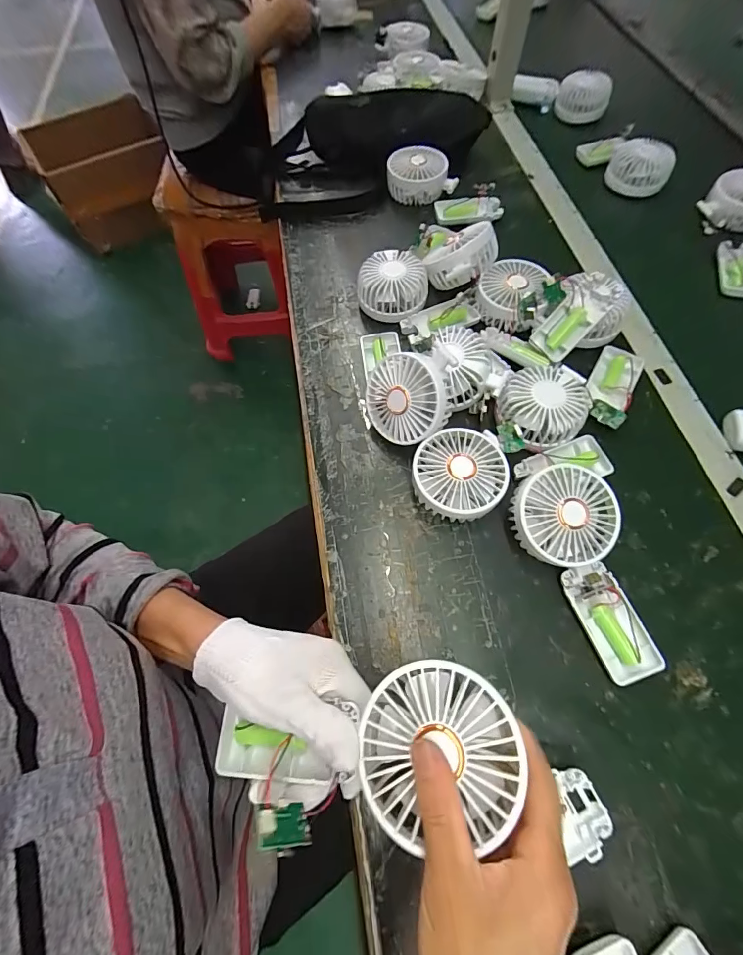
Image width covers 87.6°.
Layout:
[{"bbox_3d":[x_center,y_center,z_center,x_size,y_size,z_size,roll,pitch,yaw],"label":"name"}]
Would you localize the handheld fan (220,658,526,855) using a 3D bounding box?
[{"bbox_3d":[-0.012,0.158,0.215,0.180,0.054,0.078,-19,65,14],"label":"handheld fan"}]

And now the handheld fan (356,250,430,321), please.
[{"bbox_3d":[0.026,-0.233,0.477,0.083,0.047,0.075,4,65,1],"label":"handheld fan"}]

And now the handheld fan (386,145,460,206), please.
[{"bbox_3d":[0.073,-0.446,0.574,0.102,0.044,0.077,0,65,-1],"label":"handheld fan"}]

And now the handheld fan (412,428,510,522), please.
[{"bbox_3d":[0.084,-0.003,0.378,0.086,0.047,0.096,15,66,6],"label":"handheld fan"}]

